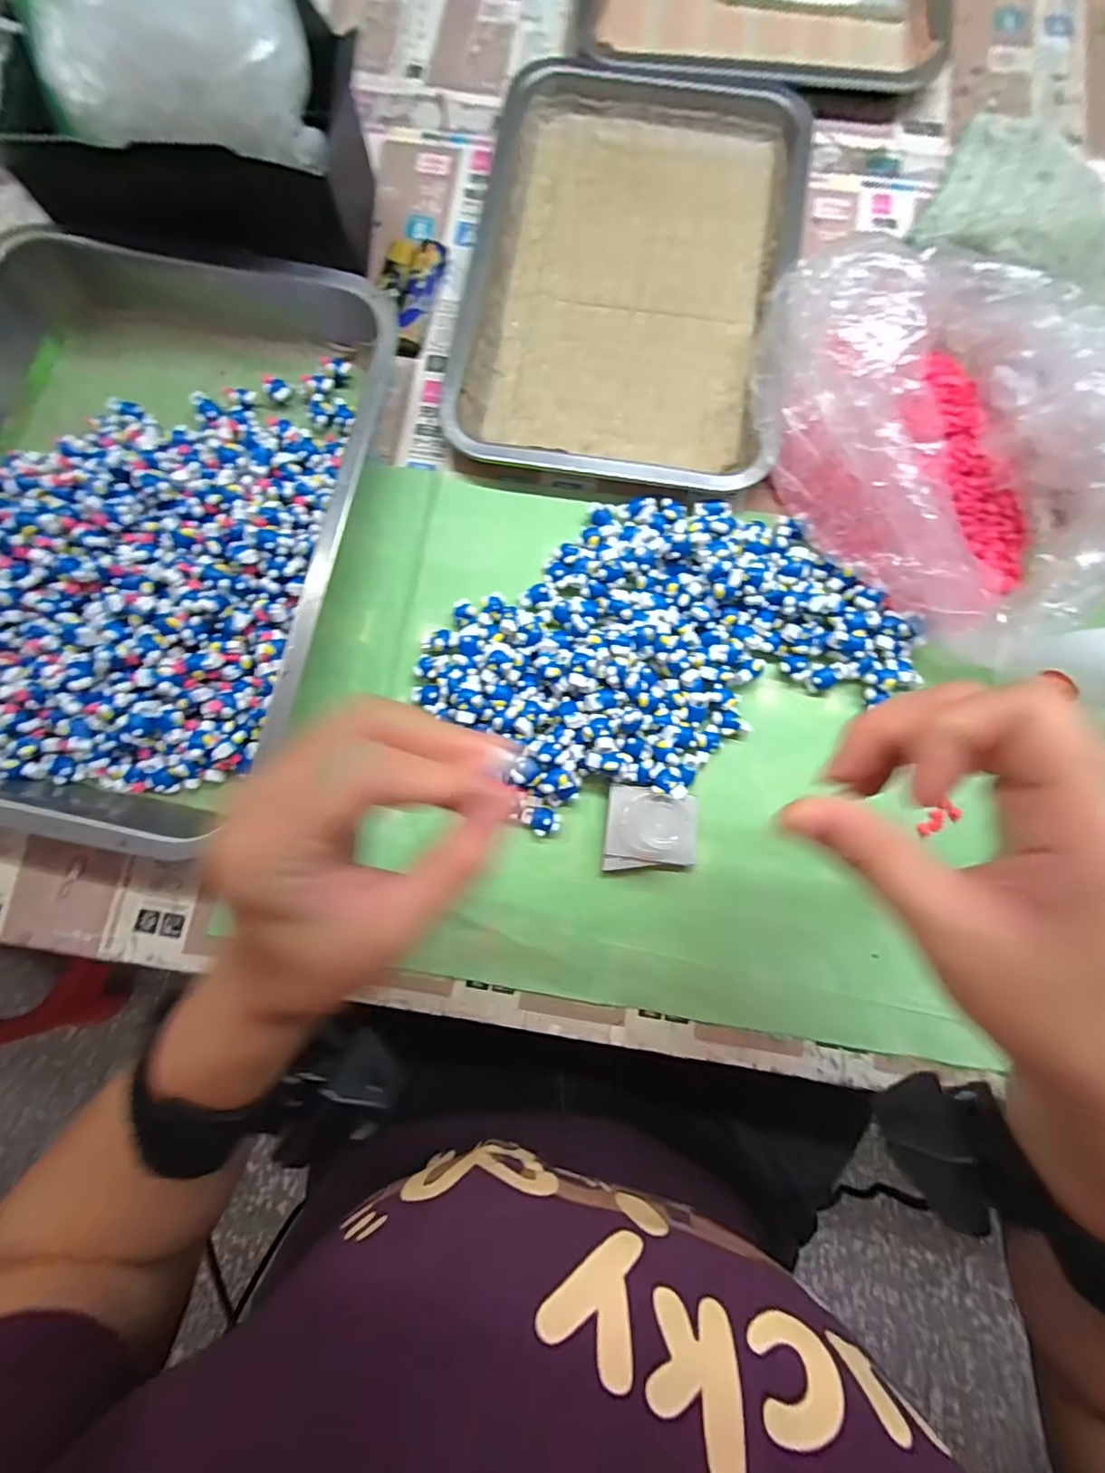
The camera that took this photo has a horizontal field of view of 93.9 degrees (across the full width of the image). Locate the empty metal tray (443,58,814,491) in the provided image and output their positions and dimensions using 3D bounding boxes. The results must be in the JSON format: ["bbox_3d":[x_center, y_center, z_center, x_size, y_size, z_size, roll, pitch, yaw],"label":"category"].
[{"bbox_3d":[0.054,-0.317,0.346,0.202,0.025,0.318,9,81,2],"label":"empty metal tray"}]

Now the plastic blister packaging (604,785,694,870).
[{"bbox_3d":[0.055,0.052,0.289,0.049,0.013,0.045,7,81,2],"label":"plastic blister packaging"}]

